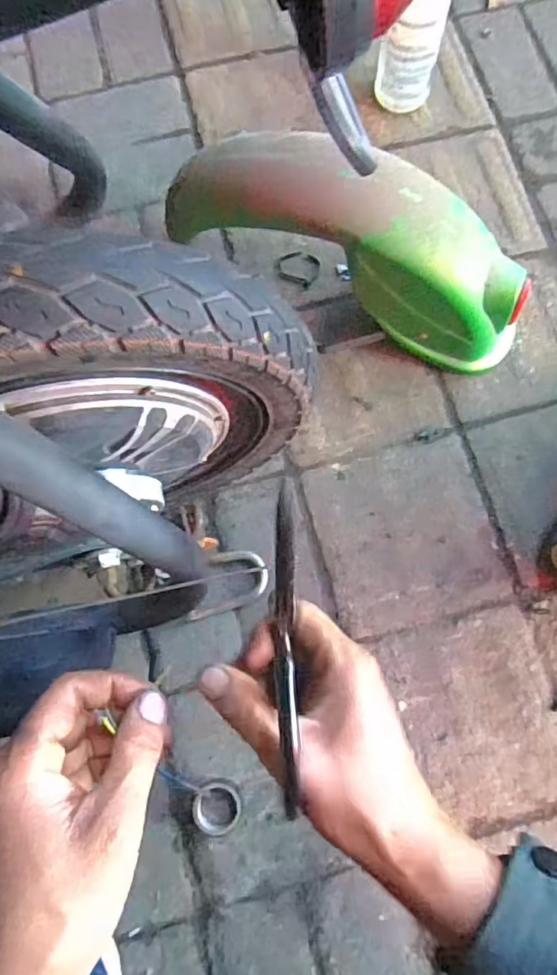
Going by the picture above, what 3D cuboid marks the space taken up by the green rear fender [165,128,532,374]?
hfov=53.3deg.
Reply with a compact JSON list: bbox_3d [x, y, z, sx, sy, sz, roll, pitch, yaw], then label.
[{"bbox_3d":[0.076,-0.246,0.579,0.397,0.211,0.111,24,77,6],"label":"green rear fender"}]

